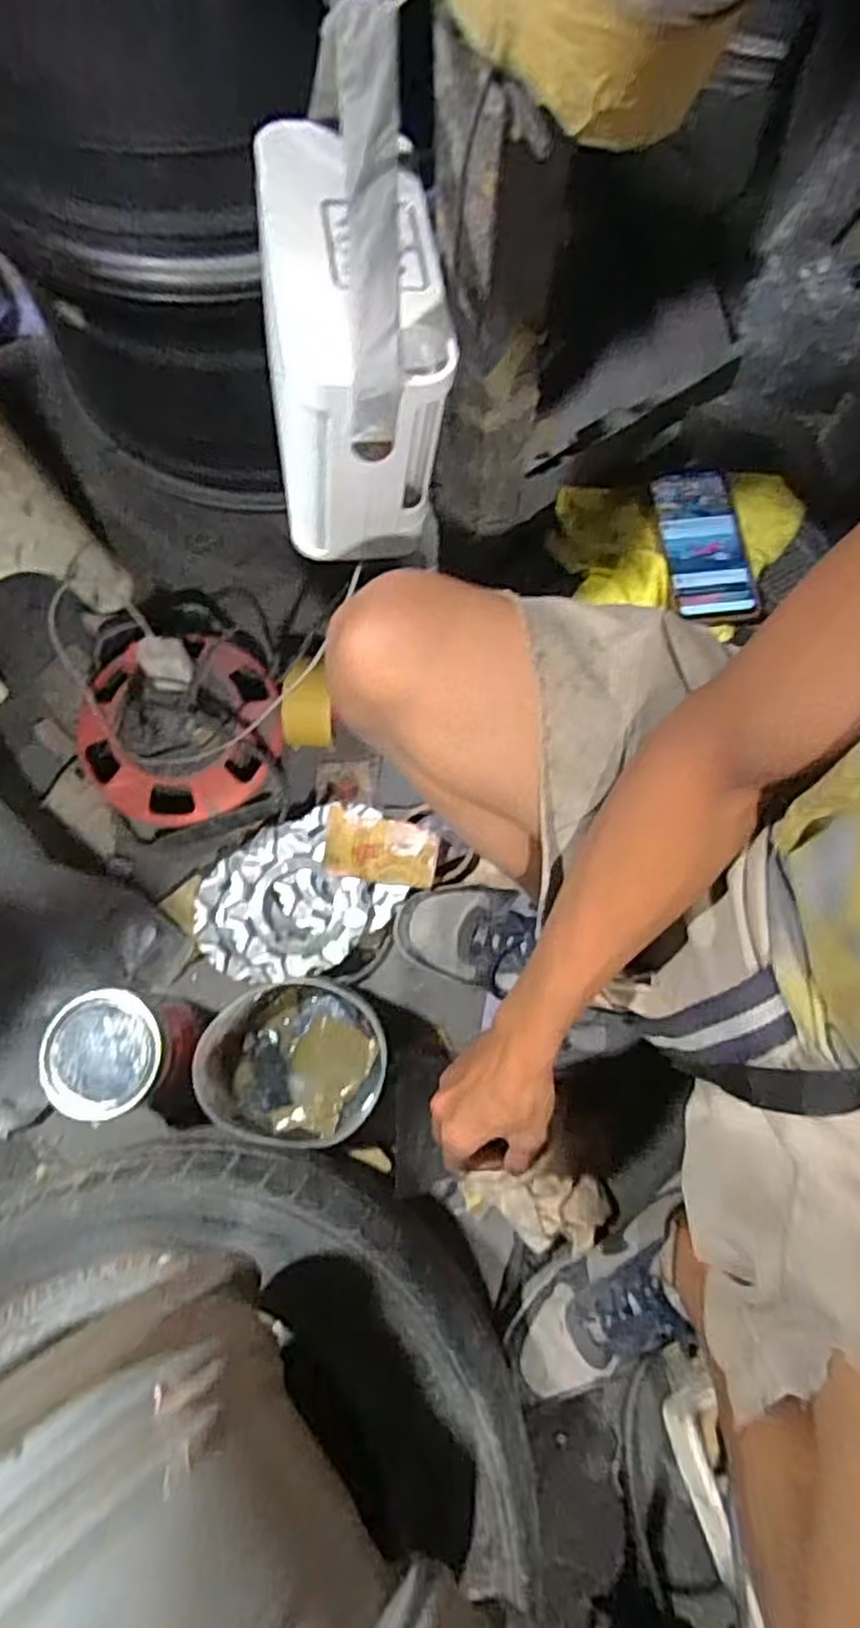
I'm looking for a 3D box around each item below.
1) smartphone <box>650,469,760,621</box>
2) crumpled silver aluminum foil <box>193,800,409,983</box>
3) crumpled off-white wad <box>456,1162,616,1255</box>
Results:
[{"bbox_3d":[0.246,-0.242,0.673,0.070,0.014,0.151,-7,75,-3],"label":"smartphone"},{"bbox_3d":[-0.133,0.083,0.742,0.201,0.028,0.145,-28,77,-8],"label":"crumpled silver aluminum foil"},{"bbox_3d":[0.095,0.358,0.686,0.130,0.045,0.065,5,75,11],"label":"crumpled off-white wad"}]

